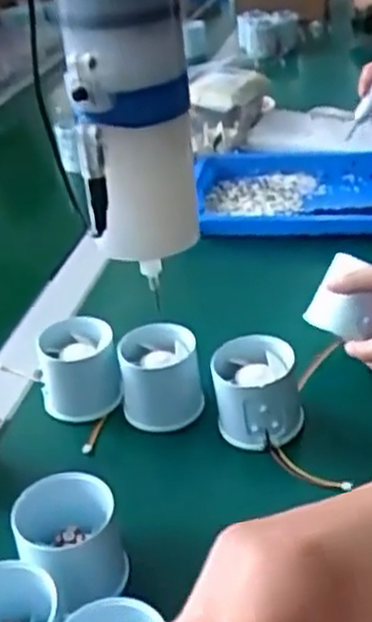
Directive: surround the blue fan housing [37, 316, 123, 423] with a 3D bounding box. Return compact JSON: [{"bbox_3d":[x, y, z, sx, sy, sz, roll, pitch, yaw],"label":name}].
[{"bbox_3d":[-0.073,0.041,0.525,0.054,0.055,0.058,-10,32,-6],"label":"blue fan housing"}]

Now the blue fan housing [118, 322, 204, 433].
[{"bbox_3d":[-0.016,0.047,0.505,0.050,0.059,0.050,-7,32,-1],"label":"blue fan housing"}]

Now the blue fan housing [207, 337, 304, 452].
[{"bbox_3d":[0.045,0.055,0.482,0.053,0.060,0.053,-3,32,5],"label":"blue fan housing"}]

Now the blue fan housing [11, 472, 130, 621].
[{"bbox_3d":[-0.057,0.122,0.389,0.050,0.054,0.053,-17,33,-16],"label":"blue fan housing"}]

